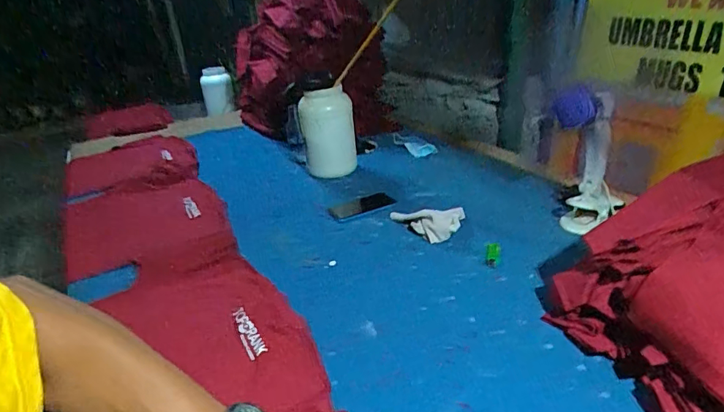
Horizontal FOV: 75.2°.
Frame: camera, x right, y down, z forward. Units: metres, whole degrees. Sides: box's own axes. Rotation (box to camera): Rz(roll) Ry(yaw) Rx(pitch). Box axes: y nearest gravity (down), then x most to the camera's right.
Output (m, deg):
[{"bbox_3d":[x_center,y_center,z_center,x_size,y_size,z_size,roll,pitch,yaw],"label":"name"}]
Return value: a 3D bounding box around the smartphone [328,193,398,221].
[{"bbox_3d":[0.001,0.000,1.158,0.156,0.011,0.082,-14,35,-11],"label":"smartphone"}]

